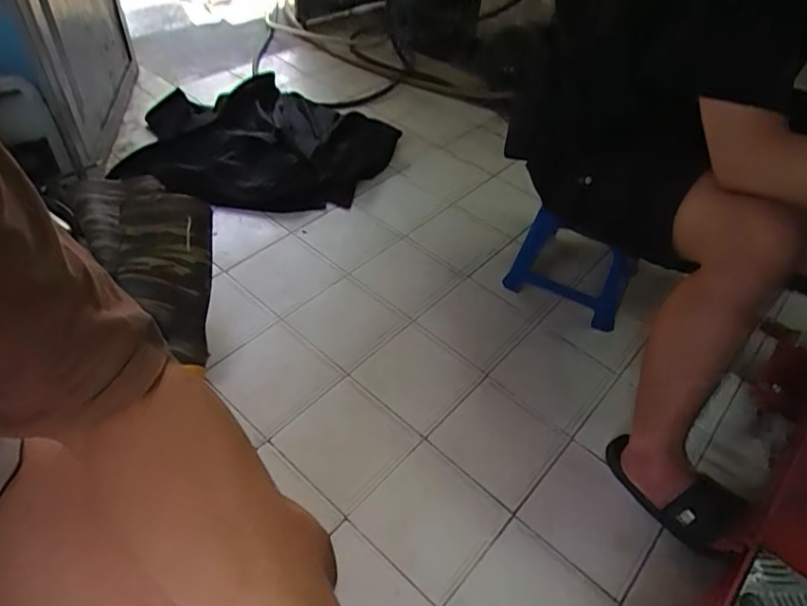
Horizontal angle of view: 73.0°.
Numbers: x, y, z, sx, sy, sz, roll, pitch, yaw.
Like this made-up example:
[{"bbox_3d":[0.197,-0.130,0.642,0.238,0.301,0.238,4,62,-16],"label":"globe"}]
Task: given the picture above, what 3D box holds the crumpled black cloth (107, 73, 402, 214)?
[{"bbox_3d":[-0.404,-0.476,1.550,0.678,0.104,0.601,19,48,11],"label":"crumpled black cloth"}]

